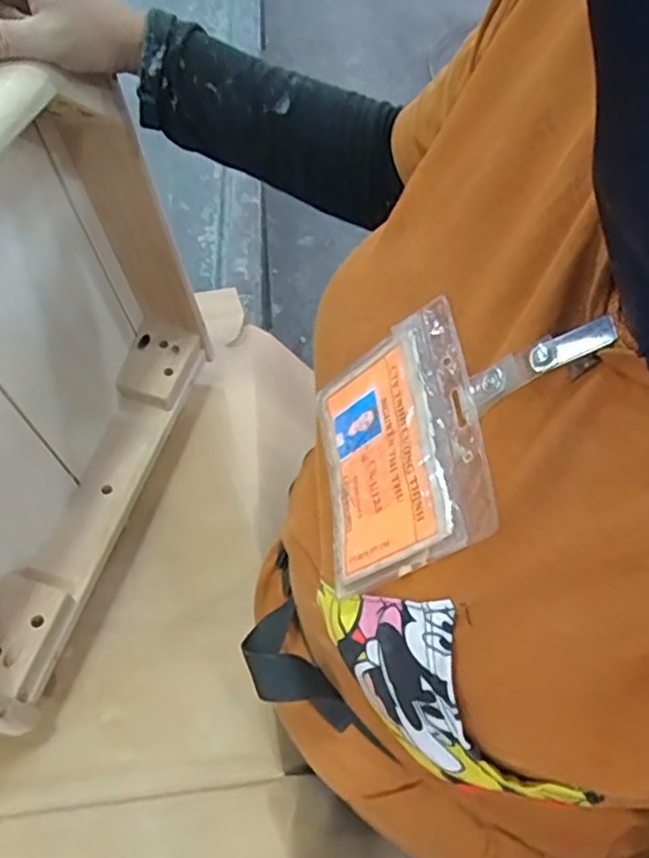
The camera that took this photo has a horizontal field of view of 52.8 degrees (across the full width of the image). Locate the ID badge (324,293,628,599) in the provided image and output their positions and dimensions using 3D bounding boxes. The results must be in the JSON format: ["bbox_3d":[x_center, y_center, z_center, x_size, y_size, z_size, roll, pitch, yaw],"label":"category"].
[{"bbox_3d":[0.042,-0.002,0.246,0.008,0.132,0.098,17,52,-34],"label":"ID badge"}]

